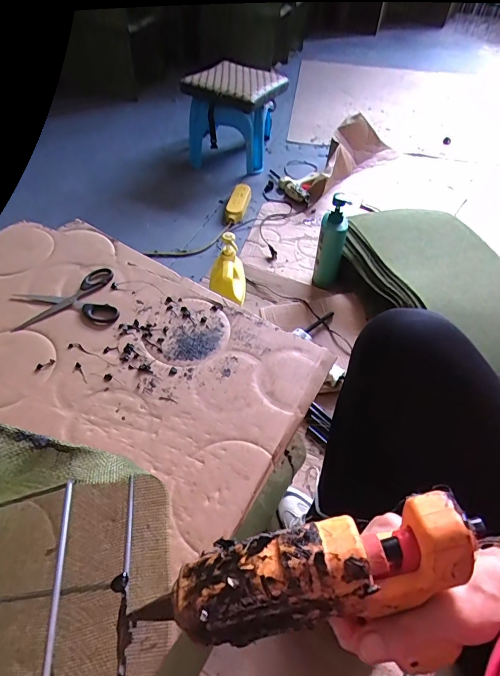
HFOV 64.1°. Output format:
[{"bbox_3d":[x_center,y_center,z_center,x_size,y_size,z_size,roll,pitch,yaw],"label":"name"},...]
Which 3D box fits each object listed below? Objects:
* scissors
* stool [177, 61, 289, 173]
[{"bbox_3d":[-0.259,-0.052,0.560,0.135,0.007,0.100,-11,52,-13],"label":"scissors"},{"bbox_3d":[-0.055,-0.806,1.480,0.307,0.279,0.284,23,53,16],"label":"stool"}]

